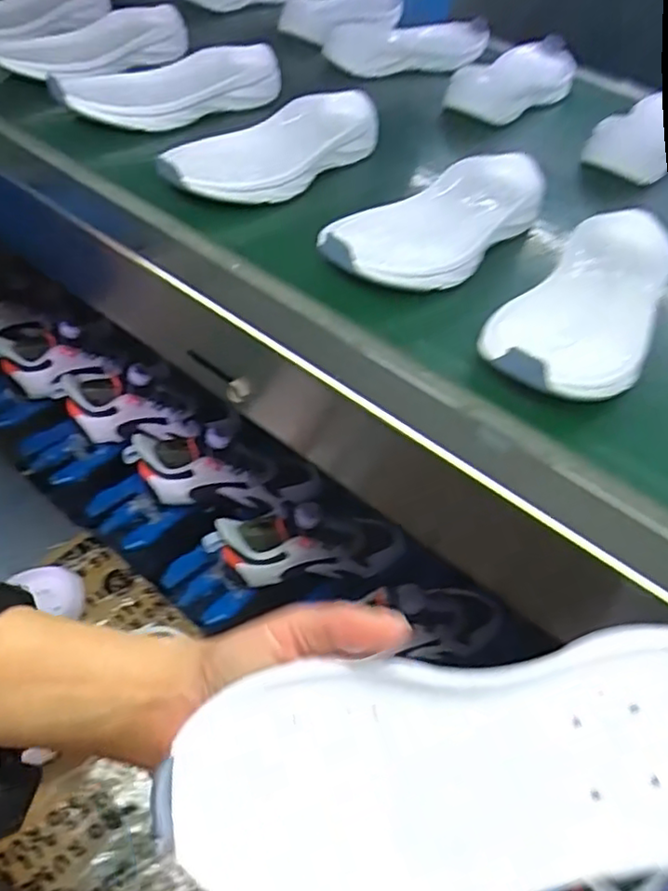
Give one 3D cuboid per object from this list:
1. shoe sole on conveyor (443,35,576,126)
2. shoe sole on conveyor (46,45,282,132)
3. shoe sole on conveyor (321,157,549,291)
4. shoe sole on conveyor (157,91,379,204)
[{"bbox_3d":[0.205,-0.410,0.730,0.084,0.030,0.207,32,54,23],"label":"shoe sole on conveyor"},{"bbox_3d":[-0.154,-0.337,0.616,0.207,0.038,0.090,-27,55,-24],"label":"shoe sole on conveyor"},{"bbox_3d":[0.084,-0.169,0.489,0.214,0.032,0.082,-34,58,-28],"label":"shoe sole on conveyor"},{"bbox_3d":[-0.049,-0.252,0.549,0.089,0.035,0.215,33,54,23],"label":"shoe sole on conveyor"}]

